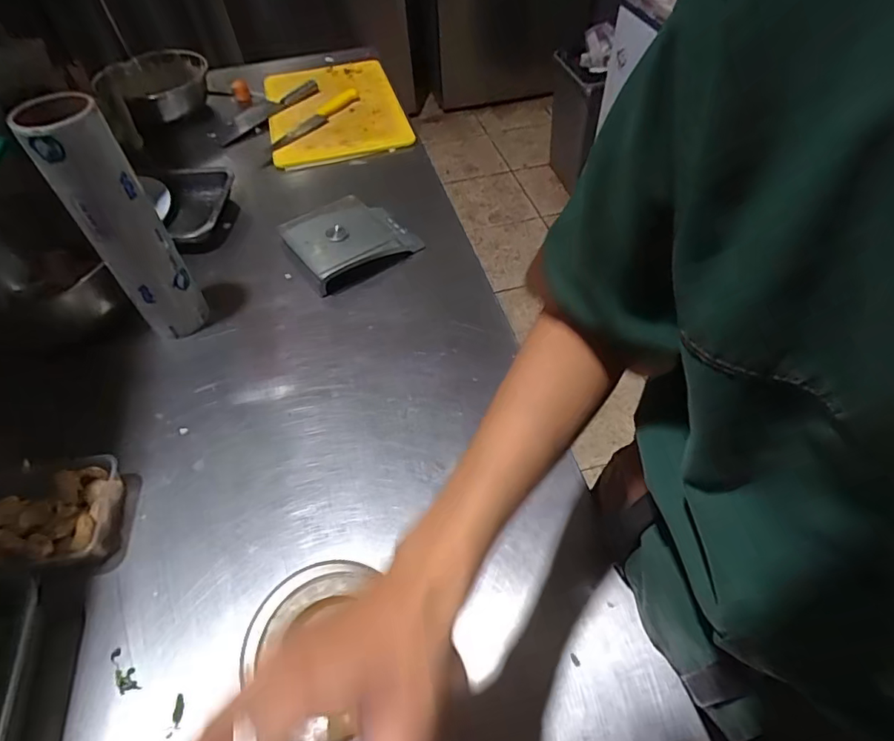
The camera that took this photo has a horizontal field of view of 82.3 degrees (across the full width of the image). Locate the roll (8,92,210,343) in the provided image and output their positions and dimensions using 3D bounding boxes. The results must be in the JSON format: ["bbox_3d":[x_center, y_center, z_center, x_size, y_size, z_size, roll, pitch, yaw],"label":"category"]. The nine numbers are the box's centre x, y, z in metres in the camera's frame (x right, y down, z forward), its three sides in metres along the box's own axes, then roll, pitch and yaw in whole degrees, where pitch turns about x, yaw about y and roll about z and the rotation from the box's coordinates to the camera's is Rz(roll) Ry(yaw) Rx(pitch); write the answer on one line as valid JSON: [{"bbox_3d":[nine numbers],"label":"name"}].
[{"bbox_3d":[-0.400,-0.167,0.649,0.085,0.320,0.073,-30,56,-21],"label":"roll"}]

